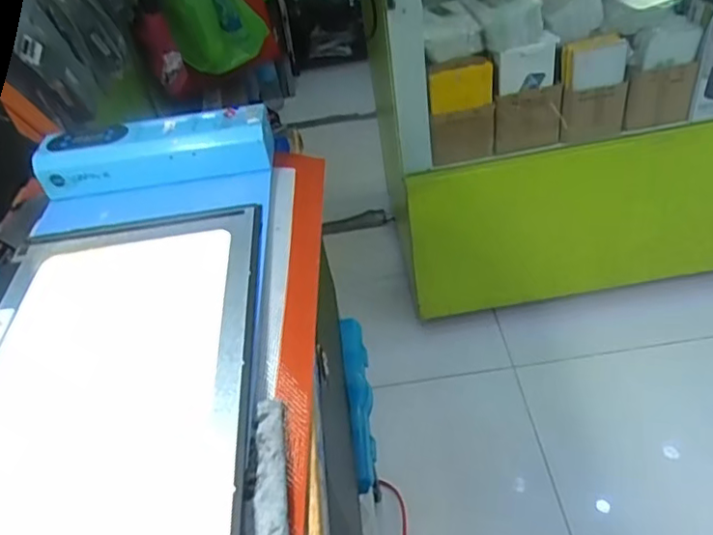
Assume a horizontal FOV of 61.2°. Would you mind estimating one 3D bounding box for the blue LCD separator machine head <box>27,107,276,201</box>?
[{"bbox_3d":[-0.185,-0.108,0.552,0.213,0.044,0.054,-6,43,4],"label":"blue LCD separator machine head"}]

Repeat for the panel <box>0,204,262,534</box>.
[{"bbox_3d":[-0.170,0.078,0.380,0.208,0.012,0.333,-9,43,2],"label":"panel"}]

